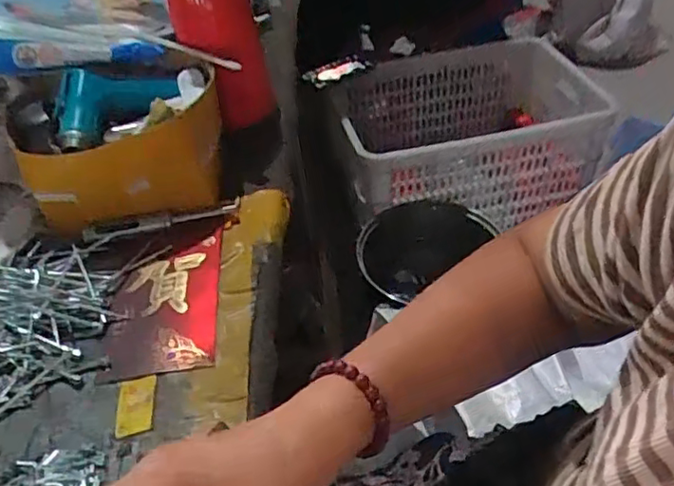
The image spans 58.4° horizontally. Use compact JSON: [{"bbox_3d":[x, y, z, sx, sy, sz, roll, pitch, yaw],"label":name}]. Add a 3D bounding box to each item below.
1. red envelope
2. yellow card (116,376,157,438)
[{"bbox_3d":[-0.139,0.036,0.486,0.086,0.010,0.154,-7,44,-2],"label":"red envelope"},{"bbox_3d":[-0.136,0.107,0.408,0.026,0.005,0.048,-11,44,-6],"label":"yellow card"}]

